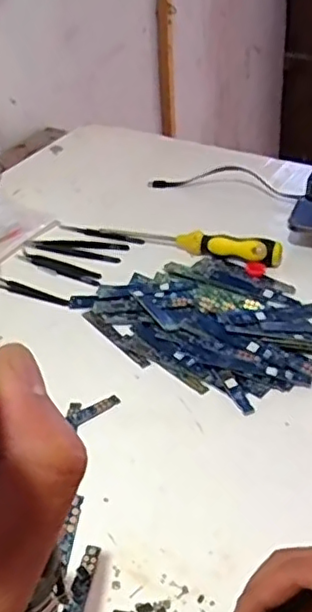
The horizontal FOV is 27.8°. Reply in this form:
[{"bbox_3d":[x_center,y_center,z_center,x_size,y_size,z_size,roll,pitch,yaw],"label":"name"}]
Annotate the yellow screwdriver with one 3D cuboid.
[{"bbox_3d":[0.011,-0.079,0.717,0.261,0.025,0.026,10,39,18],"label":"yellow screwdriver"}]

